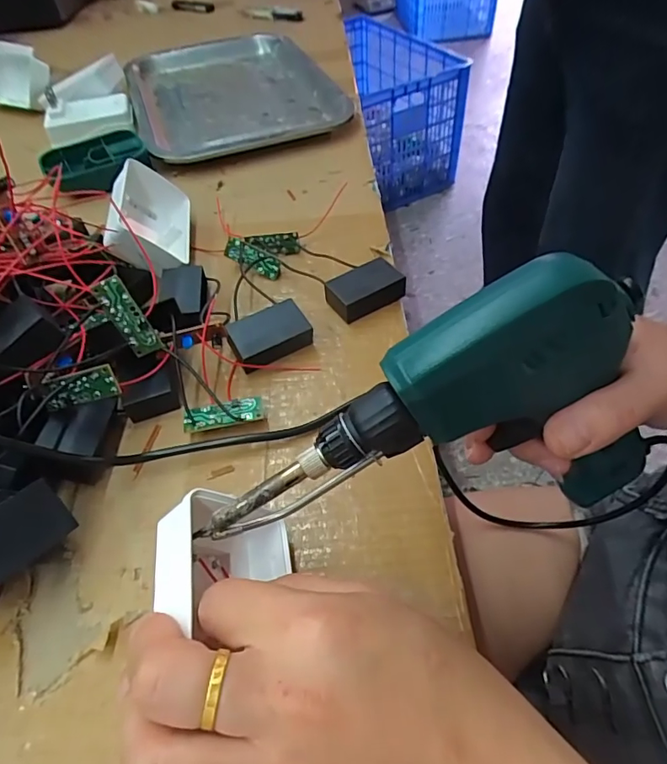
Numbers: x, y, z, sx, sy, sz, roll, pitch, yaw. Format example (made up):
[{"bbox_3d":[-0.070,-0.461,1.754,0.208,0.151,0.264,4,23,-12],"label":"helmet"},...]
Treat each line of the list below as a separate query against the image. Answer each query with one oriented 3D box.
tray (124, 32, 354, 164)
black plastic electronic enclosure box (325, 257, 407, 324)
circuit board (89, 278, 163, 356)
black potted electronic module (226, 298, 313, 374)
[{"bbox_3d":[-0.115,-0.329,0.560,0.212,0.018,0.296,-19,52,-12],"label":"tray"},{"bbox_3d":[0.021,-0.063,0.343,0.048,0.018,0.030,-25,53,-16],"label":"black plastic electronic enclosure box"},{"bbox_3d":[-0.110,-0.034,0.270,0.016,0.044,0.006,-26,29,2],"label":"circuit board"},{"bbox_3d":[-0.040,-0.028,0.316,0.049,0.022,0.029,-23,53,-15],"label":"black potted electronic module"}]

